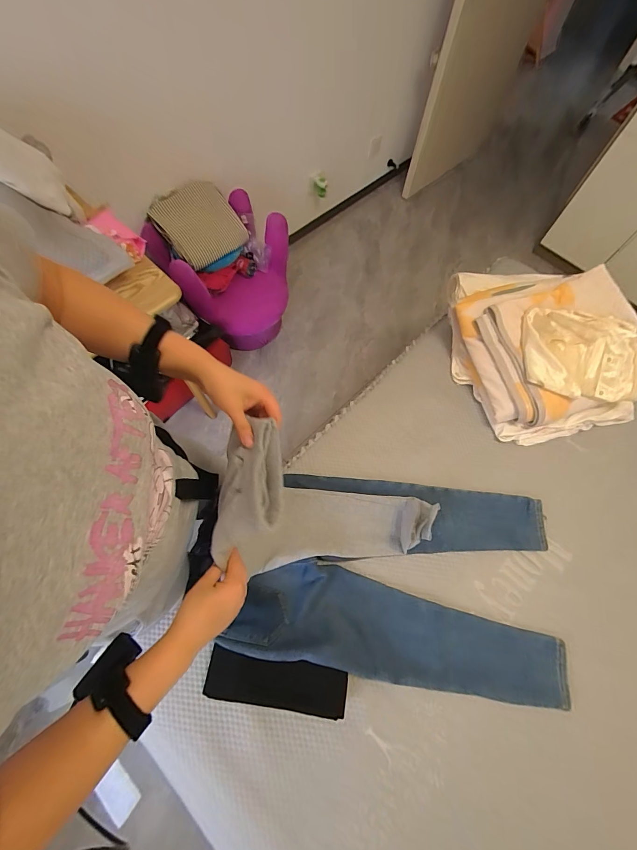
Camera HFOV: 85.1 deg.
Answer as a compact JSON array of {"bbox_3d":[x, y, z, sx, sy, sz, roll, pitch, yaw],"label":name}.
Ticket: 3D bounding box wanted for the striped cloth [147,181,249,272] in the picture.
[{"bbox_3d":[-0.421,-0.721,1.240,0.268,0.059,0.253,-44,111,-21],"label":"striped cloth"}]

